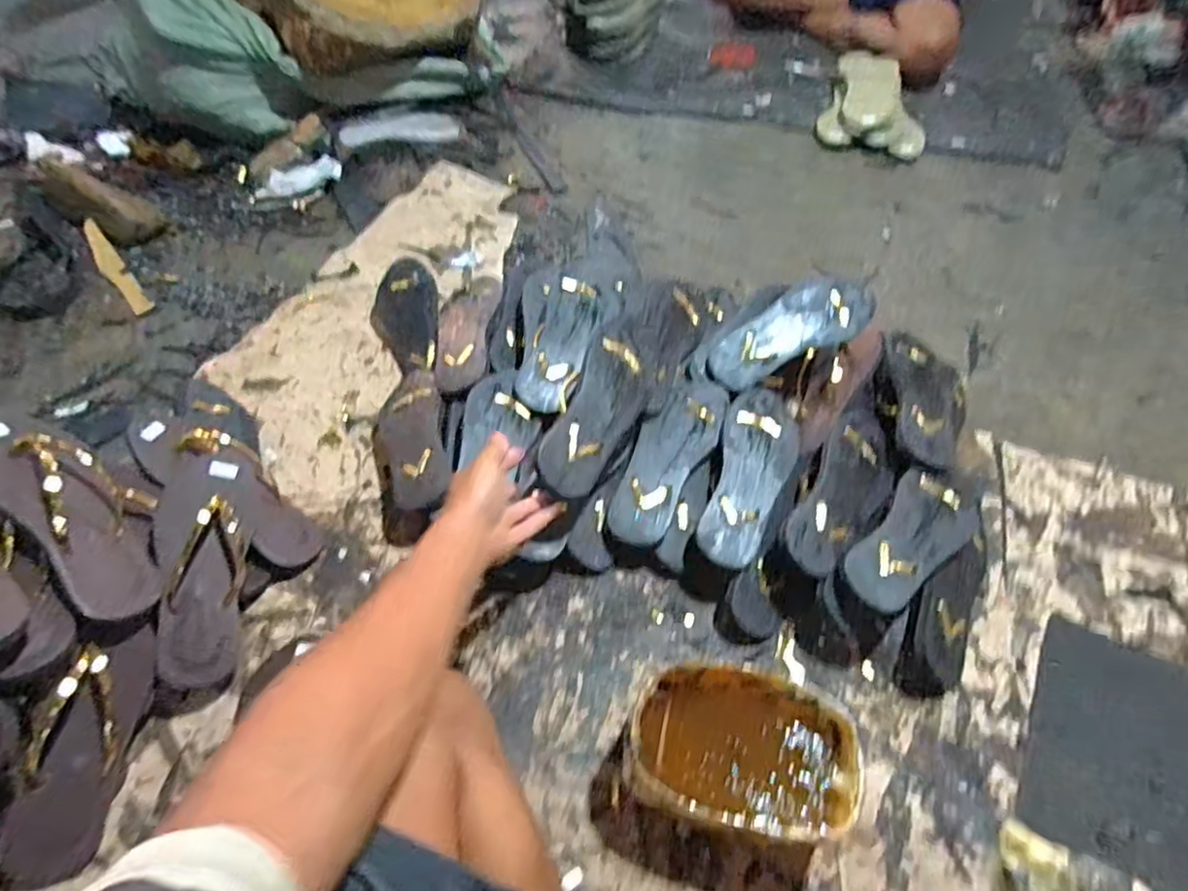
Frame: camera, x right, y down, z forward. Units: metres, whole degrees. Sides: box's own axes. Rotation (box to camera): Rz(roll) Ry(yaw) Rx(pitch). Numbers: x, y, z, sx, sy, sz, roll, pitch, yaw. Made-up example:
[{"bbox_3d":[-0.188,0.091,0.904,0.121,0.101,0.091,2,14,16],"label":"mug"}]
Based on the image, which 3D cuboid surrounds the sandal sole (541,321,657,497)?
[{"bbox_3d":[0.009,-0.044,0.697,0.074,0.019,0.212,31,64,-11],"label":"sandal sole"}]

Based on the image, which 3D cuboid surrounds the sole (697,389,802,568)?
[{"bbox_3d":[0.178,0.031,0.749,0.086,0.032,0.219,19,57,12],"label":"sole"}]

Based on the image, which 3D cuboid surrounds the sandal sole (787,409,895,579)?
[{"bbox_3d":[0.288,0.046,0.741,0.083,0.037,0.248,27,59,16],"label":"sandal sole"}]

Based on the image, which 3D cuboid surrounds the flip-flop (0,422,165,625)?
[{"bbox_3d":[-0.486,0.059,0.600,0.085,0.076,0.227,-41,89,-25],"label":"flip-flop"}]

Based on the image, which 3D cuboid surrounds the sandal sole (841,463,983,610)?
[{"bbox_3d":[0.348,0.096,0.703,0.085,0.025,0.197,36,62,21],"label":"sandal sole"}]

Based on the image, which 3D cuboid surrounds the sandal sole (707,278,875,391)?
[{"bbox_3d":[0.259,-0.152,0.872,0.233,0.028,0.089,-29,81,-6],"label":"sandal sole"}]

